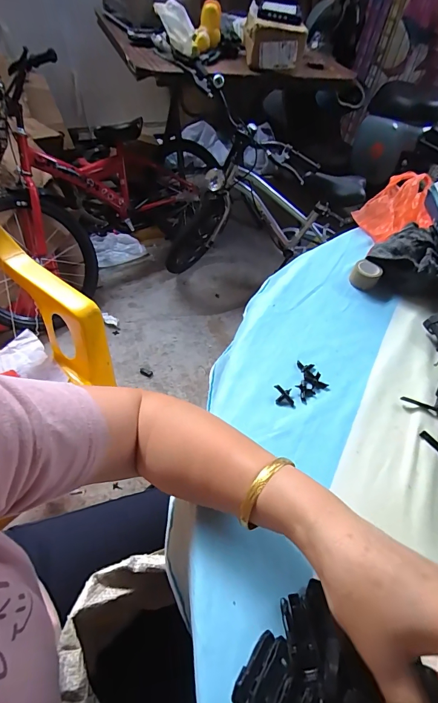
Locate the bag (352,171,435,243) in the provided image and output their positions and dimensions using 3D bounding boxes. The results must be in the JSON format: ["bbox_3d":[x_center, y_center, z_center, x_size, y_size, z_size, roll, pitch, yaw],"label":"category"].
[{"bbox_3d":[0.294,-0.233,0.598,0.148,0.057,0.105,-35,62,-28],"label":"bag"}]

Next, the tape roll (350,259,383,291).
[{"bbox_3d":[0.202,-0.105,0.506,0.035,0.027,0.035,3,52,-3],"label":"tape roll"}]

